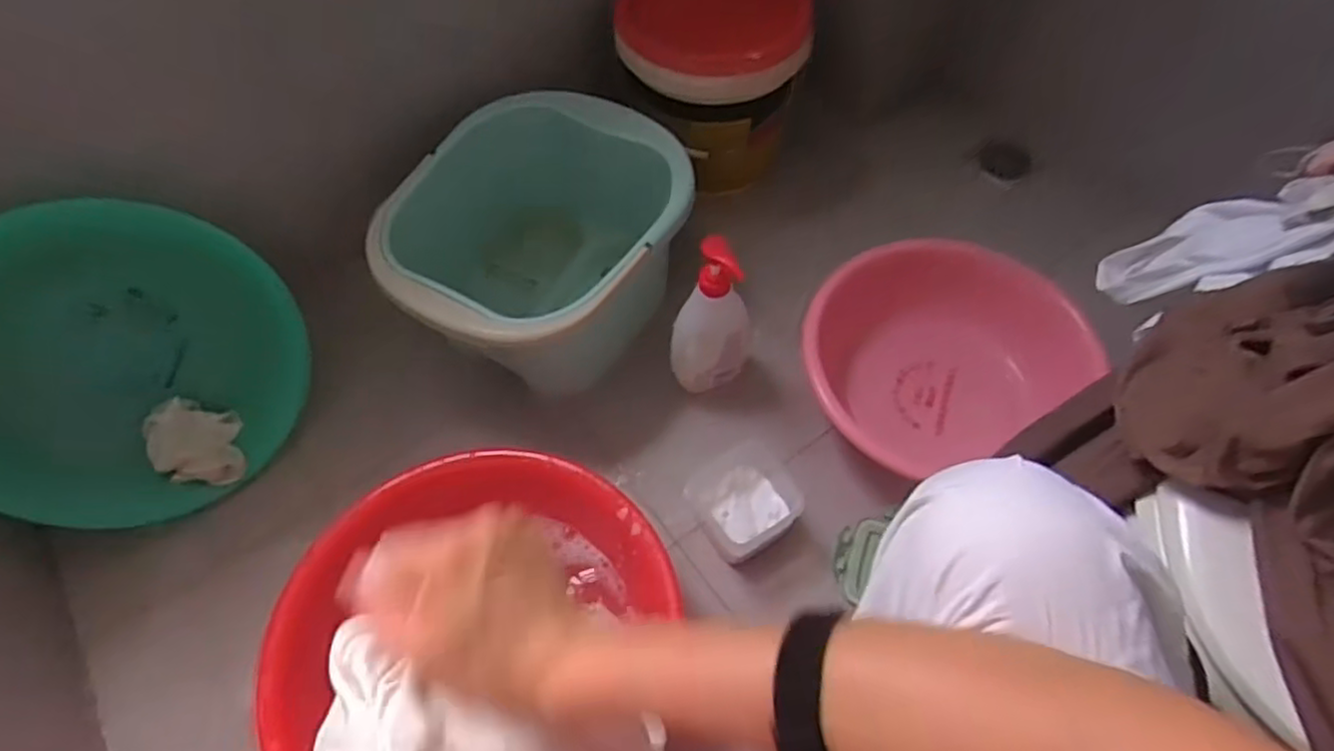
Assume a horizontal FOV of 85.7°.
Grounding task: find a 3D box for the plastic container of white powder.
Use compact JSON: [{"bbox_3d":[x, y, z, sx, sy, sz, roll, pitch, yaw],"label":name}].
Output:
[{"bbox_3d":[0.090,0.142,0.831,0.112,0.060,0.116,-26,61,-14],"label":"plastic container of white powder"}]

